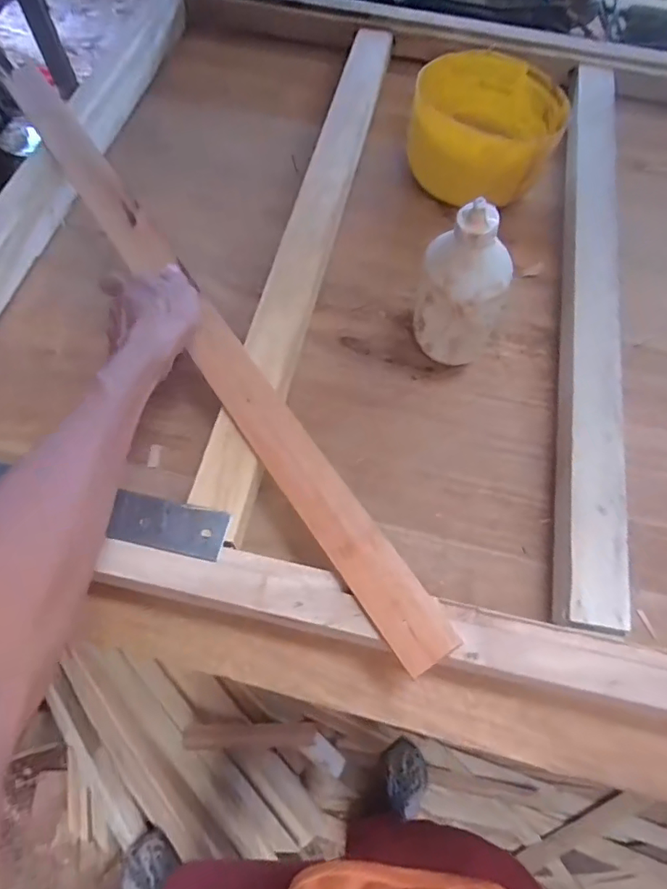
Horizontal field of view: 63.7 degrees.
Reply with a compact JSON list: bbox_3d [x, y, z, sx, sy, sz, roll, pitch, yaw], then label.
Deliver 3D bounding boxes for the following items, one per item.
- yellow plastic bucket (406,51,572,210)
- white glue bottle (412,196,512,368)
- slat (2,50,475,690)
[{"bbox_3d":[0.164,-0.349,0.610,0.154,0.094,0.169,-34,70,-17],"label":"yellow plastic bucket"},{"bbox_3d":[0.108,-0.125,0.465,0.075,0.165,0.050,25,66,10],"label":"white glue bottle"},{"bbox_3d":[-0.139,-0.133,0.496,0.047,0.015,0.744,-31,69,-15],"label":"slat"}]

